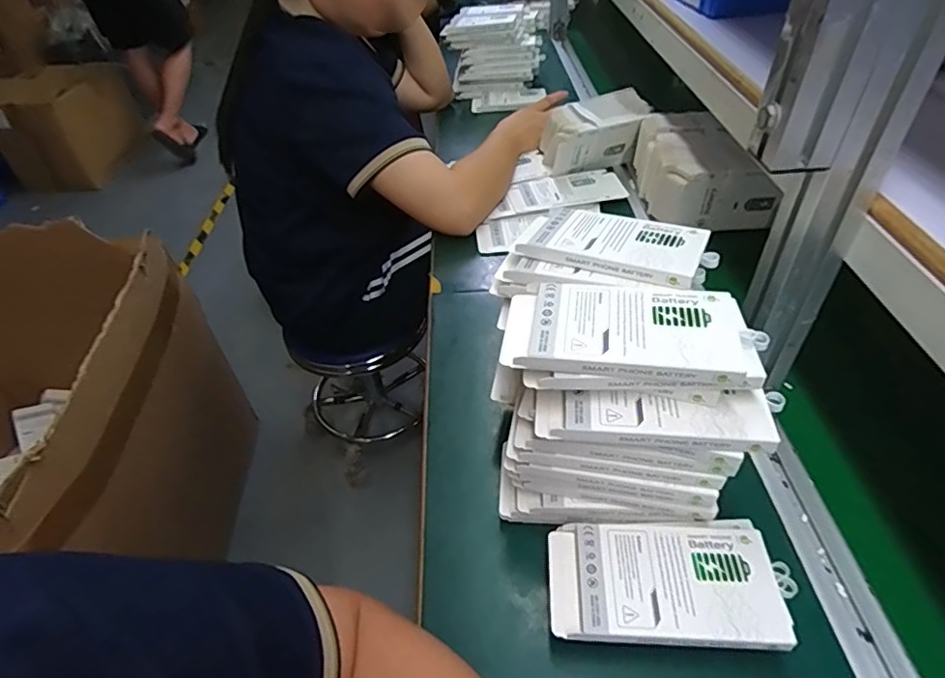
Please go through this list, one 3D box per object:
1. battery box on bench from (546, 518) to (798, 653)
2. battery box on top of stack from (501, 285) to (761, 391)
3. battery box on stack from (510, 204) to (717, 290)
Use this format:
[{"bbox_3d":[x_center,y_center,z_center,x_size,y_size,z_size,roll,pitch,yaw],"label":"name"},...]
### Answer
[{"bbox_3d":[0.133,0.171,0.385,0.154,0.015,0.090,-1,44,3],"label":"battery box on bench"},{"bbox_3d":[0.105,-0.005,0.369,0.161,0.020,0.076,6,45,10],"label":"battery box on top of stack"},{"bbox_3d":[0.119,-0.081,0.450,0.137,0.016,0.078,19,48,22],"label":"battery box on stack"}]

